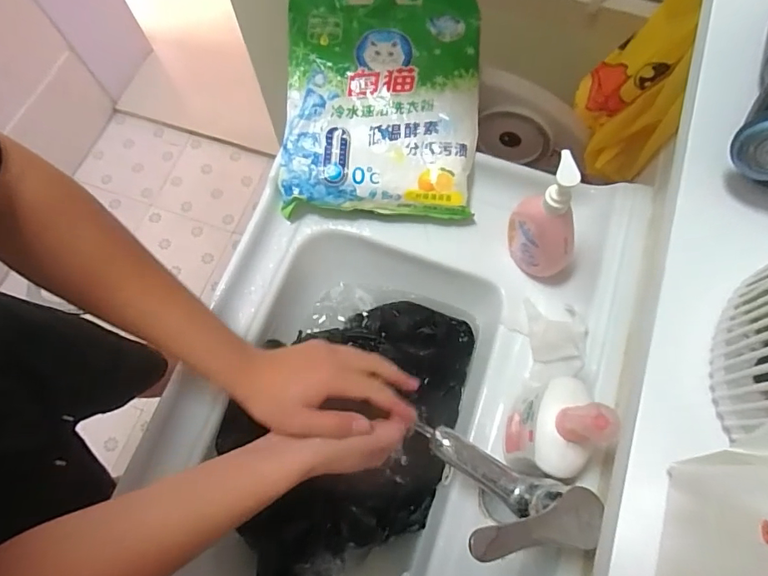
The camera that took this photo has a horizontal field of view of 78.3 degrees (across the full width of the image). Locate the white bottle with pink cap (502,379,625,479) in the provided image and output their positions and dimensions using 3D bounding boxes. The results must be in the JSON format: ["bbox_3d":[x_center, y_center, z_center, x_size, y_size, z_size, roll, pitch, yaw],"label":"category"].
[{"bbox_3d":[0.166,0.134,0.463,0.056,0.161,0.094,9,71,3],"label":"white bottle with pink cap"}]

